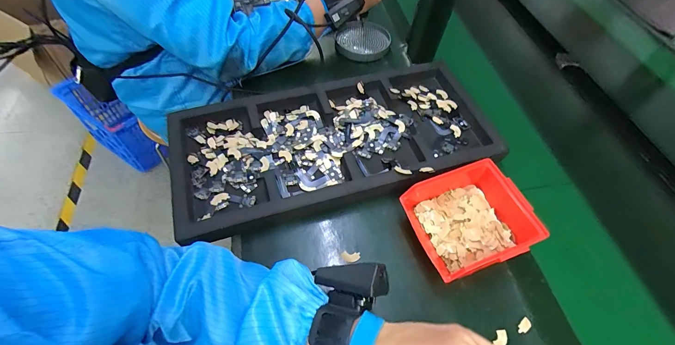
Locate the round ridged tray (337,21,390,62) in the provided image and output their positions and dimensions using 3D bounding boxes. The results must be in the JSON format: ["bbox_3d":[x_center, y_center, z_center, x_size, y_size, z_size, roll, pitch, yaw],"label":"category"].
[{"bbox_3d":[0.052,-0.270,0.653,0.104,0.032,0.098,3,55,-4],"label":"round ridged tray"}]

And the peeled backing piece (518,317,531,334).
[{"bbox_3d":[0.220,0.180,0.369,0.020,0.004,0.011,-34,65,-25],"label":"peeled backing piece"}]

